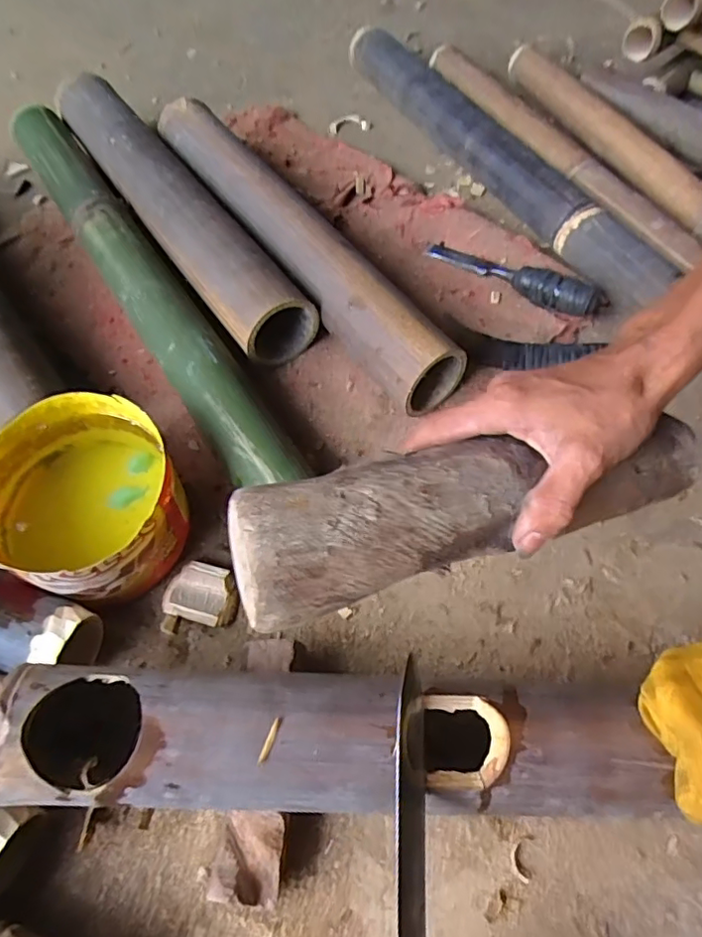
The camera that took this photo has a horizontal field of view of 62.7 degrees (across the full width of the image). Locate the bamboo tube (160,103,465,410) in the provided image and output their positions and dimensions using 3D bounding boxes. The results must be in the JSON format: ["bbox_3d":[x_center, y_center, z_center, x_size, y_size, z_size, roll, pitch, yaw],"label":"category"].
[{"bbox_3d":[-0.067,-0.252,0.640,0.079,0.084,0.500,-33,67,-17],"label":"bamboo tube"}]

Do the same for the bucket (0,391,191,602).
[{"bbox_3d":[-0.216,0.026,0.480,0.153,0.090,0.144,0,62,0],"label":"bucket"}]

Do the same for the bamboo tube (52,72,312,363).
[{"bbox_3d":[-0.207,-0.300,0.668,0.087,0.087,0.483,-33,67,-17],"label":"bamboo tube"}]

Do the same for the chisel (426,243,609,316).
[{"bbox_3d":[0.183,-0.221,0.651,0.208,0.038,0.044,26,64,13],"label":"chisel"}]

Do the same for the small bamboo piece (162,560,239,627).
[{"bbox_3d":[-0.125,0.106,0.491,0.062,0.013,0.048,12,62,6],"label":"small bamboo piece"}]

